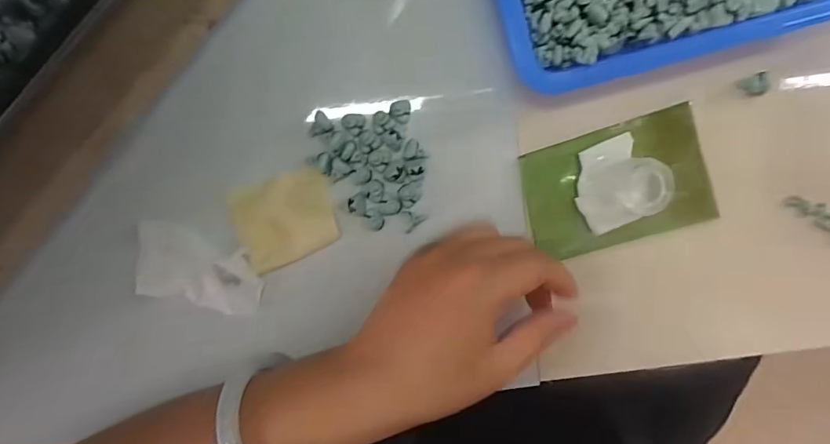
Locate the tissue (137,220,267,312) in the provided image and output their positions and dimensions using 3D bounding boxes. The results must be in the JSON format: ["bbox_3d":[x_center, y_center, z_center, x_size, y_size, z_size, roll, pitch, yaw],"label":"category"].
[{"bbox_3d":[-0.117,0.026,0.242,0.067,0.014,0.041,14,94,-5],"label":"tissue"}]

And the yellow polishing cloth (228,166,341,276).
[{"bbox_3d":[-0.069,-0.001,0.242,0.051,0.010,0.047,-15,96,-2],"label":"yellow polishing cloth"}]

